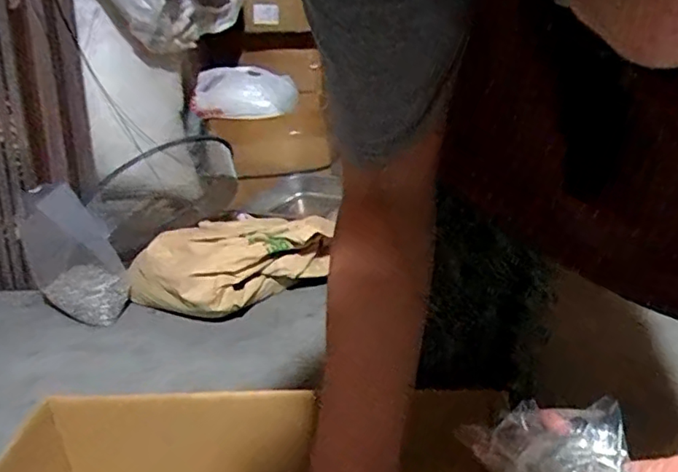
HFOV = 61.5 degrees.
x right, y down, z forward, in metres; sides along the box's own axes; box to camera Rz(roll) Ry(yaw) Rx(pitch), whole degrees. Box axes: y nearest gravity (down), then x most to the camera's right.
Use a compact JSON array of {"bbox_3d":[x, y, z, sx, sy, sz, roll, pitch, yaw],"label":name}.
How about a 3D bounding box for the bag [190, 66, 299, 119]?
[{"bbox_3d":[-0.289,-0.442,1.750,0.315,0.126,0.151,0,25,5],"label":"bag"}]

